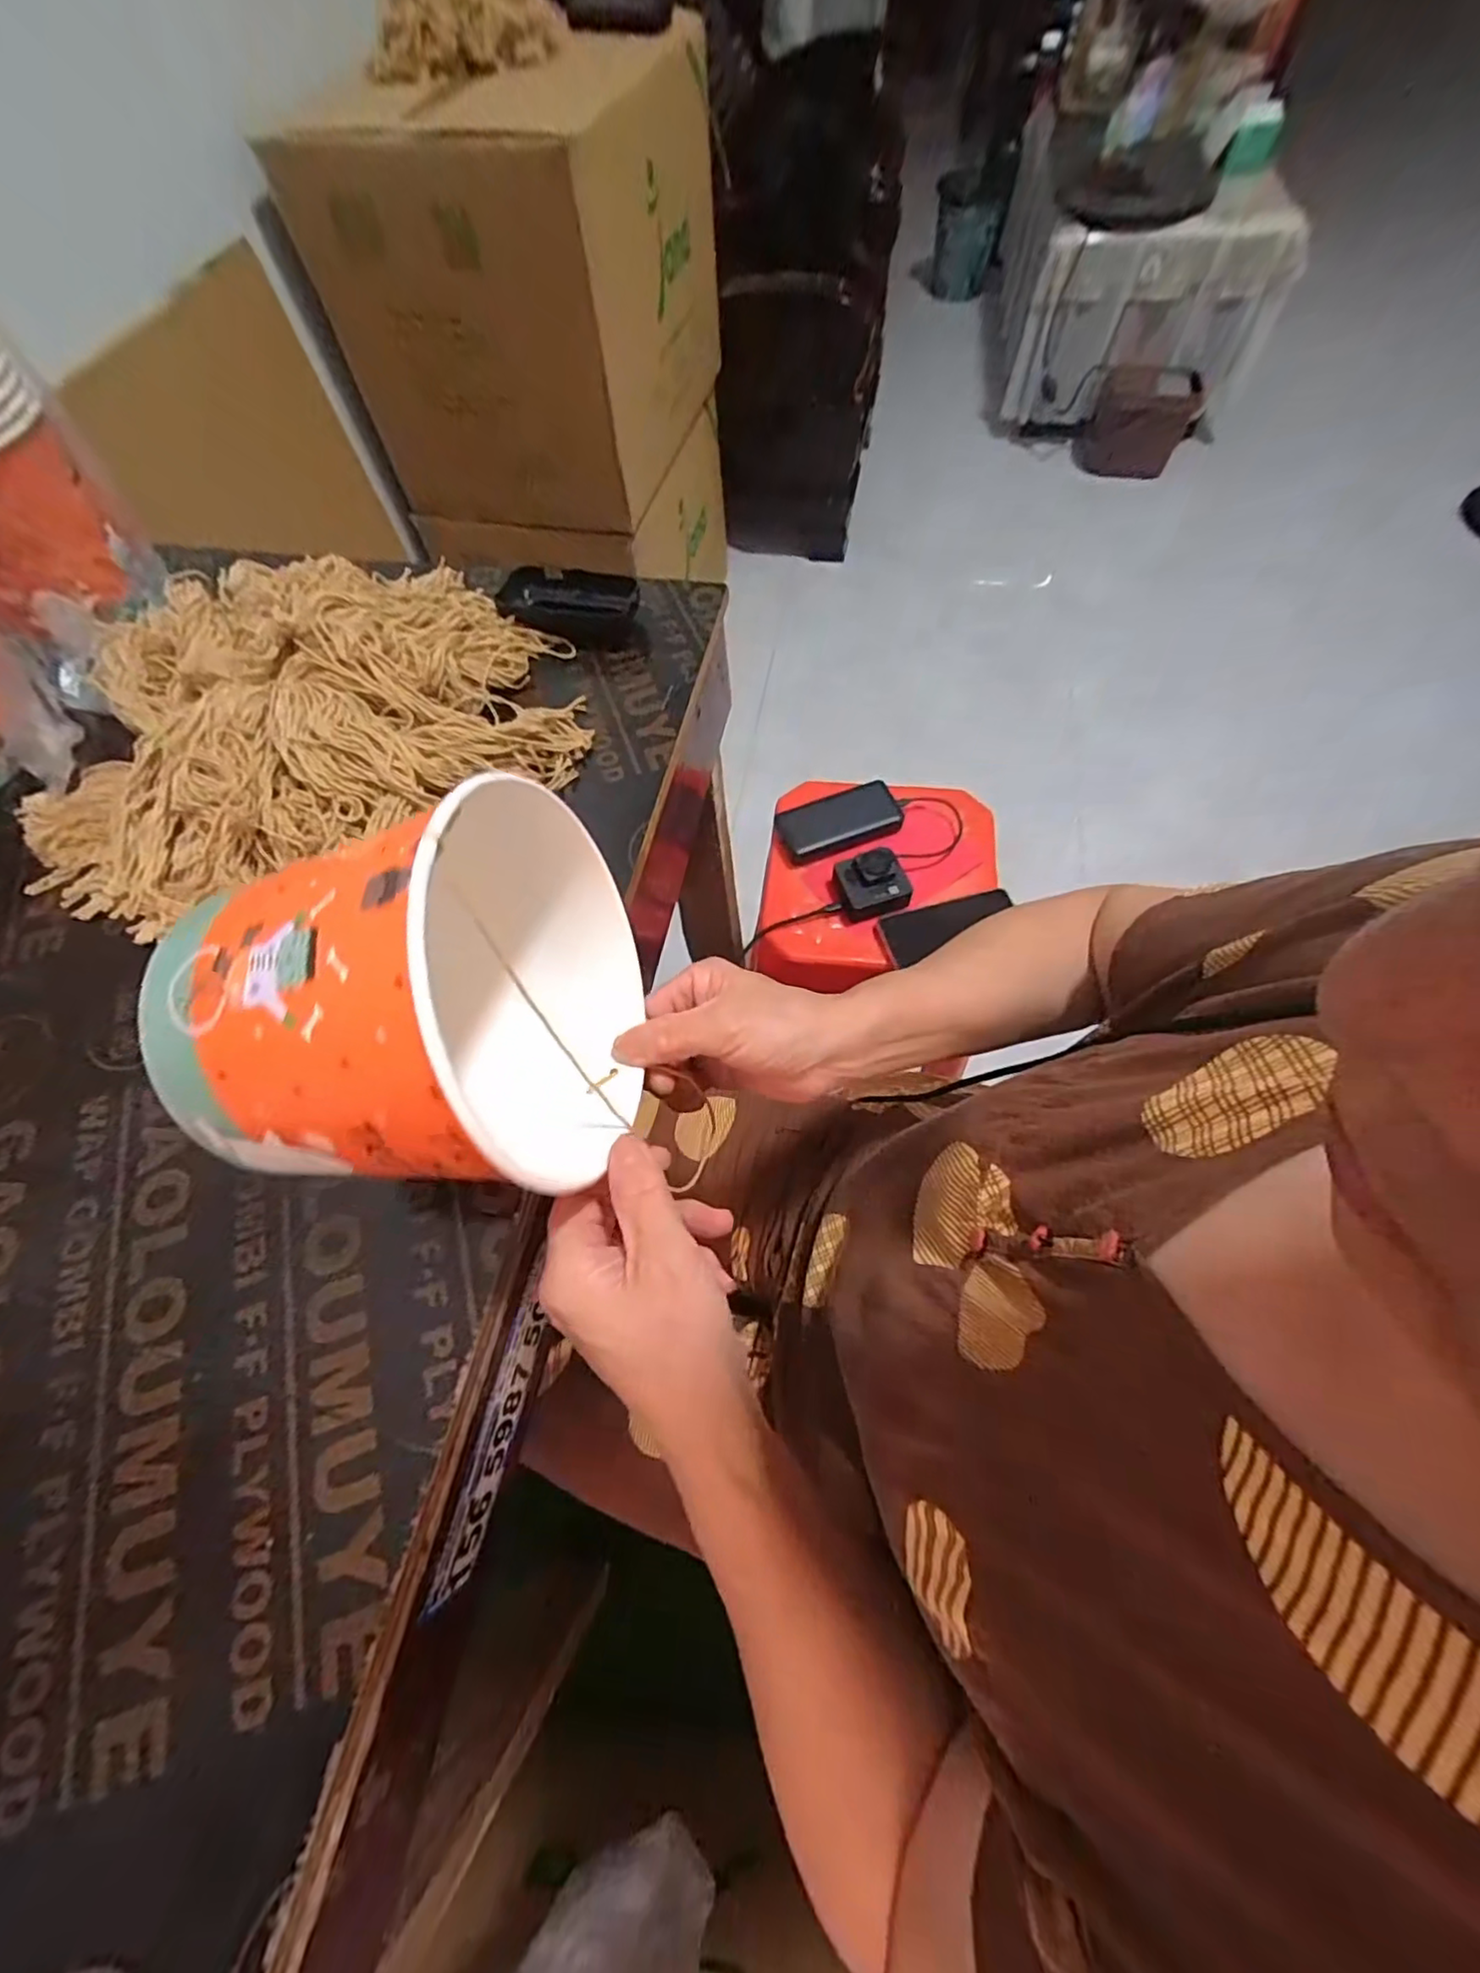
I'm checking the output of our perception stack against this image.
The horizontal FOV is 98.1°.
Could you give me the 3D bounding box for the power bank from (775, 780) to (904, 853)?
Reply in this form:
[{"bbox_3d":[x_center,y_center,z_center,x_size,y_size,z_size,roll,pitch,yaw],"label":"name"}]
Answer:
[{"bbox_3d":[0.128,-0.216,0.826,0.157,0.017,0.081,-19,64,-6],"label":"power bank"}]

